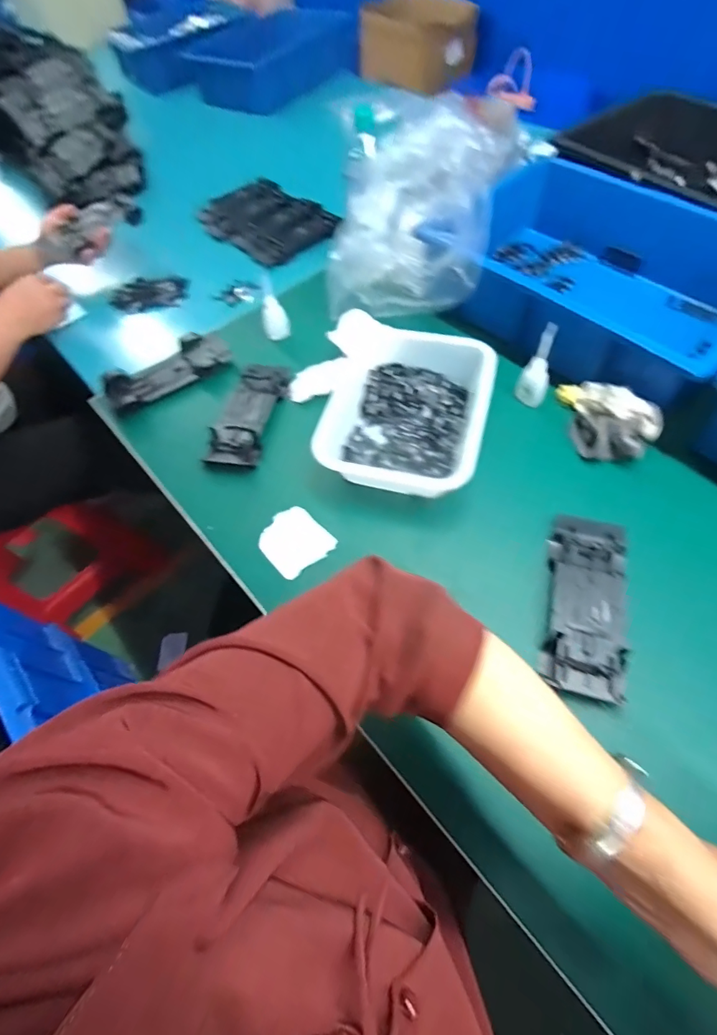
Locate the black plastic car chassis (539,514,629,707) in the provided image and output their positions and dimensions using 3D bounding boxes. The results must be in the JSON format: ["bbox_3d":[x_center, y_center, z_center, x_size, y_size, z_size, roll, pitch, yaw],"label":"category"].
[{"bbox_3d":[0.235,0.084,0.459,0.074,0.028,0.194,12,61,11],"label":"black plastic car chassis"}]

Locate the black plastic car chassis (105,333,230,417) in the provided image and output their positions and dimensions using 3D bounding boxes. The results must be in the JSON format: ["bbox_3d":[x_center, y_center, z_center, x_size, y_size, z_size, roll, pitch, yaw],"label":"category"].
[{"bbox_3d":[-0.290,-0.225,0.683,0.189,0.032,0.083,-34,63,-15],"label":"black plastic car chassis"}]

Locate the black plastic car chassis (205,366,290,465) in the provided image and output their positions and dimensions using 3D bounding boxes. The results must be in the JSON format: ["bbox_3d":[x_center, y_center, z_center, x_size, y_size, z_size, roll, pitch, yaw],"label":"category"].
[{"bbox_3d":[-0.153,-0.145,0.623,0.067,0.032,0.168,10,60,10],"label":"black plastic car chassis"}]

